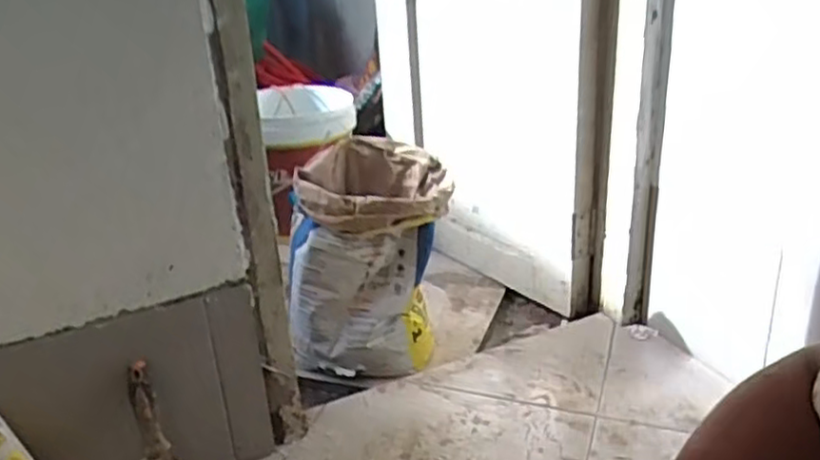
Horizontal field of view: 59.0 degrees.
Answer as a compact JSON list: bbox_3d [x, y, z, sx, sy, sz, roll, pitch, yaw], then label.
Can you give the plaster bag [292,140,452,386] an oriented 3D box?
[{"bbox_3d":[-0.073,0.050,1.190,0.256,0.345,0.196,-8,24,-10],"label":"plaster bag"}]

